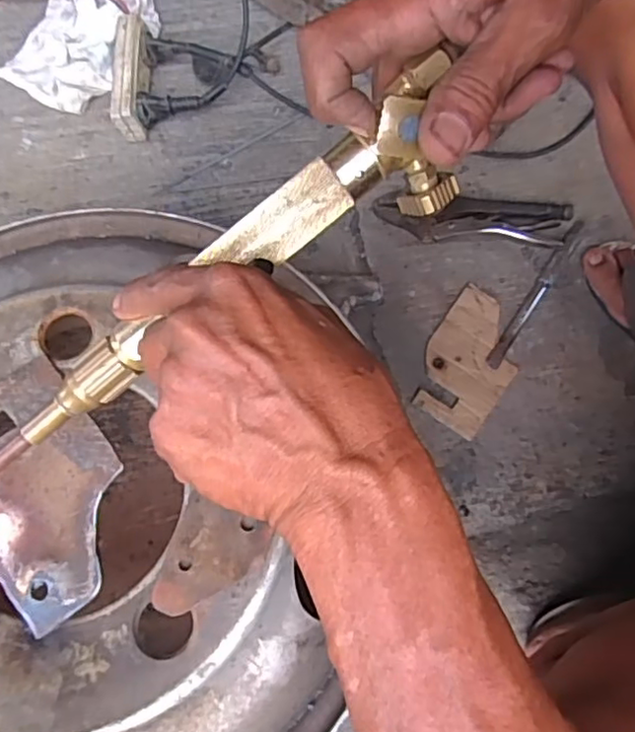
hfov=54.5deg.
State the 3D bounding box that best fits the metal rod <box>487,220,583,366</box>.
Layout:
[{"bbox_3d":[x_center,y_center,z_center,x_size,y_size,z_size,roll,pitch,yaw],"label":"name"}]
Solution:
[{"bbox_3d":[0.237,-0.082,0.658,0.014,0.008,0.205,34,75,8],"label":"metal rod"}]

